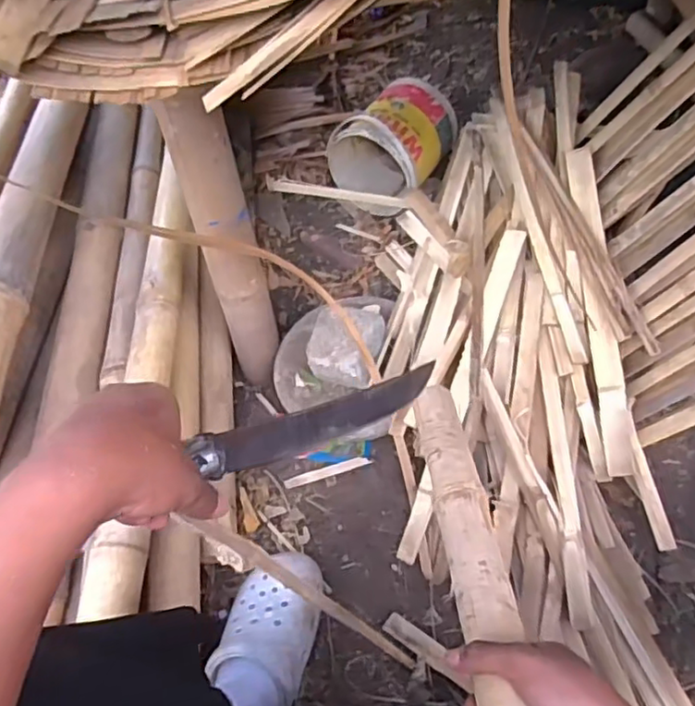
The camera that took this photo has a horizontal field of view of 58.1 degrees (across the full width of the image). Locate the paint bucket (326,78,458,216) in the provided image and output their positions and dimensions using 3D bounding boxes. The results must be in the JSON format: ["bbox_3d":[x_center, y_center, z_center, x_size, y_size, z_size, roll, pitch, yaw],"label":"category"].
[{"bbox_3d":[0.086,-0.399,1.182,0.189,0.160,0.194,26,60,23],"label":"paint bucket"}]

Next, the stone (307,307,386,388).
[{"bbox_3d":[-0.002,-0.011,0.964,0.103,0.081,0.106,9,55,13],"label":"stone"}]

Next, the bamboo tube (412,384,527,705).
[{"bbox_3d":[0.110,0.168,0.573,0.050,0.046,0.403,-6,35,1],"label":"bamboo tube"}]

